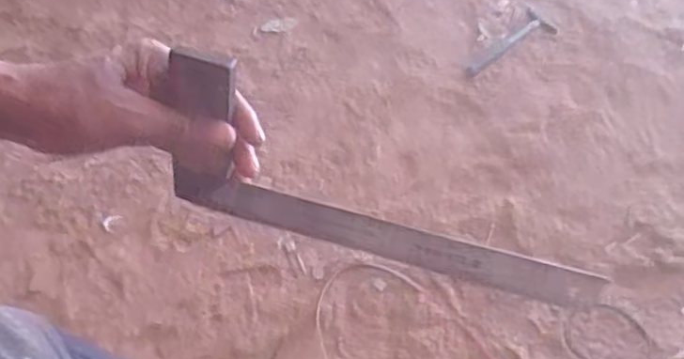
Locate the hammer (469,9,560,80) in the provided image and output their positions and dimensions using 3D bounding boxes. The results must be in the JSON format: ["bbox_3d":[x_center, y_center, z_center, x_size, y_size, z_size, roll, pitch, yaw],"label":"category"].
[{"bbox_3d":[0.399,-0.311,1.591,0.246,0.021,0.082,-37,66,-15],"label":"hammer"}]

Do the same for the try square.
[{"bbox_3d":[0.031,0.006,0.441,0.306,0.120,0.010,16,35,5],"label":"try square"}]

